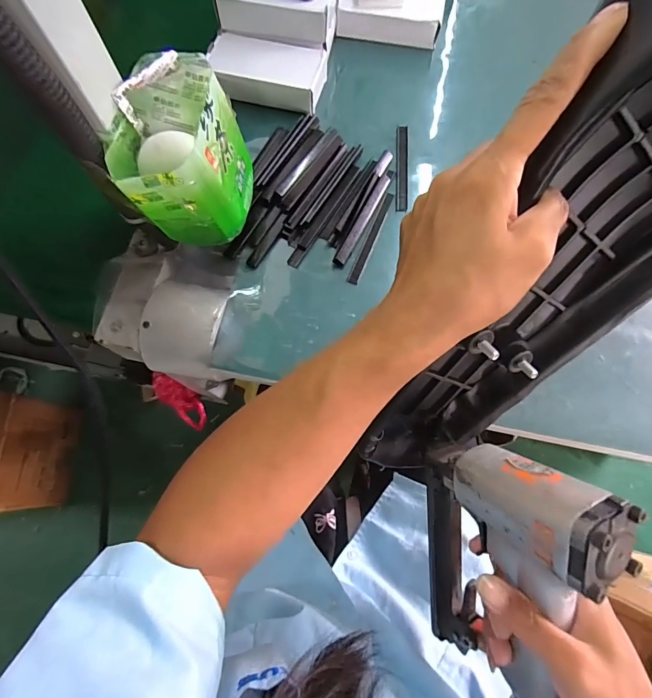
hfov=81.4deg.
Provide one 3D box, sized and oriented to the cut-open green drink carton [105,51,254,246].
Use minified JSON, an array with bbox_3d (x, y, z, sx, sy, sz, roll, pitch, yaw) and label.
[{"bbox_3d":[-0.109,-0.152,0.302,0.084,0.089,0.111,14,73,4],"label":"cut-open green drink carton"}]

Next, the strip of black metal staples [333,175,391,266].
[{"bbox_3d":[0.037,-0.129,0.378,0.014,0.005,0.107,25,74,8],"label":"strip of black metal staples"}]

